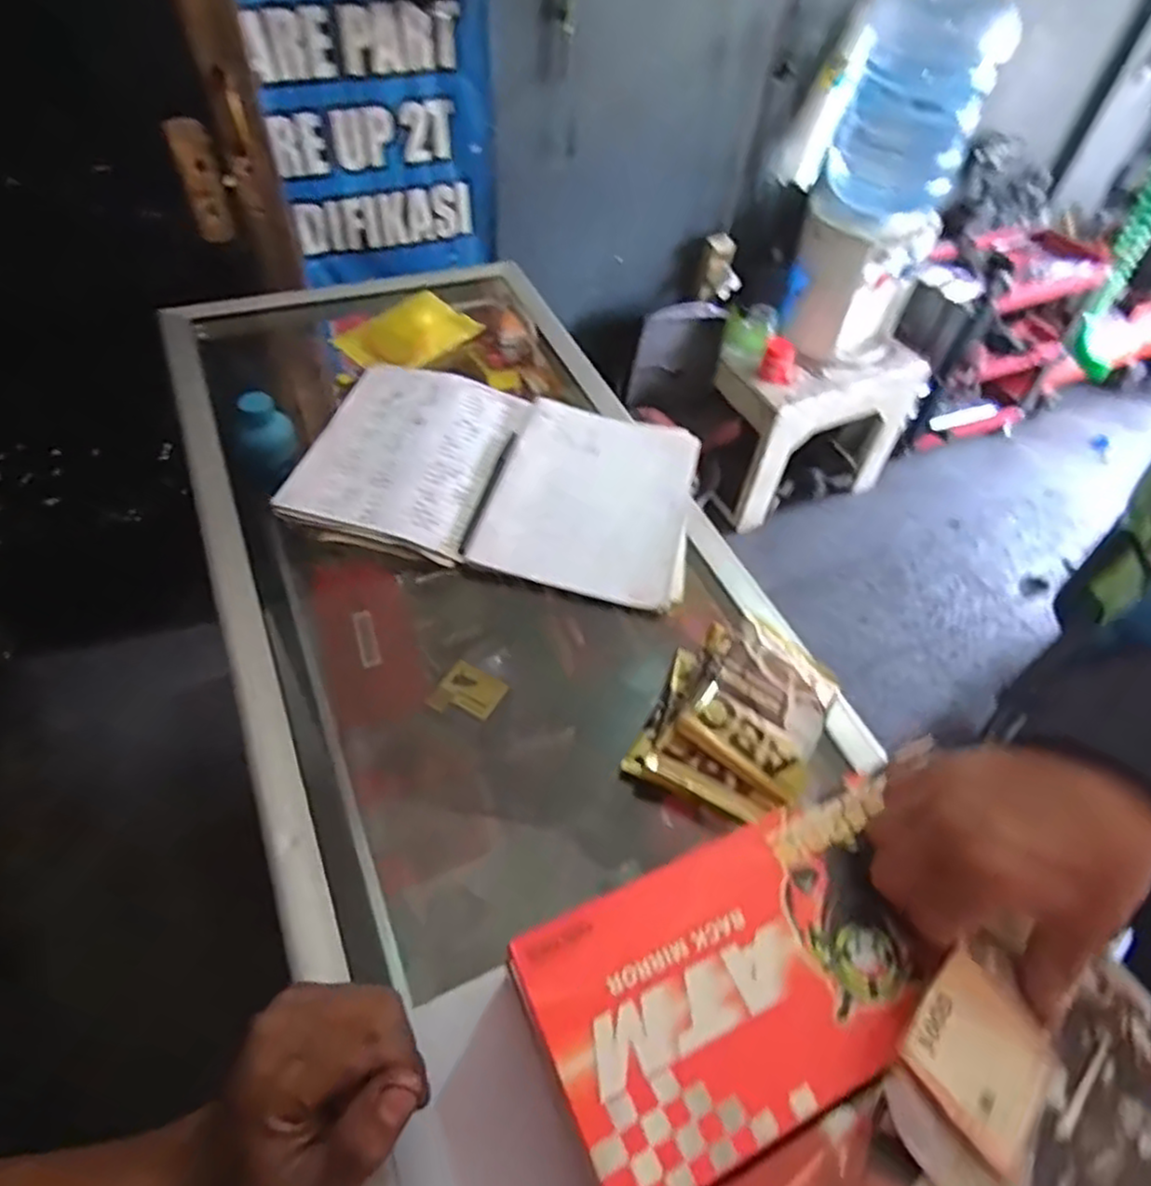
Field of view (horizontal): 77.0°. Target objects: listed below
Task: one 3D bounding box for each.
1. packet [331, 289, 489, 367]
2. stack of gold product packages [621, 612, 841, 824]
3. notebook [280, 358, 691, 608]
[{"bbox_3d":[-0.178,-0.270,0.761,0.104,0.024,0.134,34,58,22],"label":"packet"},{"bbox_3d":[0.110,0.075,0.478,0.104,0.043,0.131,24,55,15],"label":"stack of gold product packages"},{"bbox_3d":[-0.060,-0.104,0.629,0.321,0.016,0.215,13,52,-1],"label":"notebook"}]

